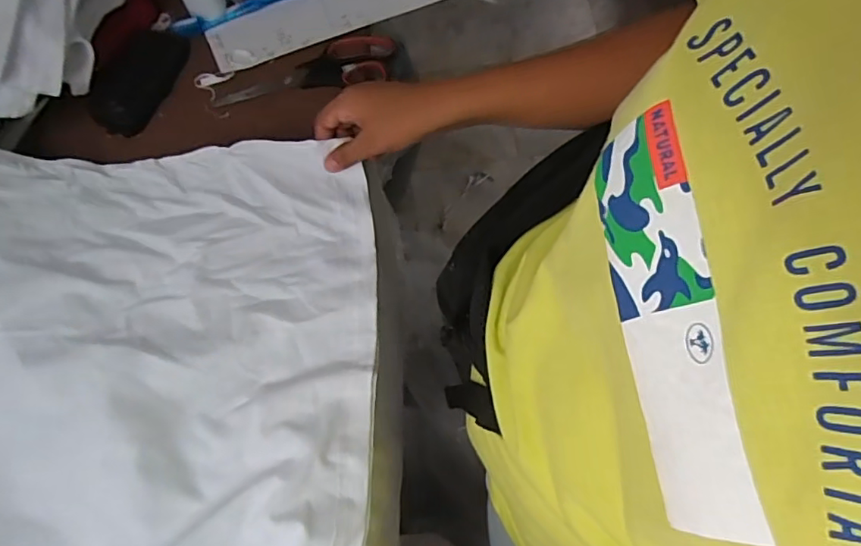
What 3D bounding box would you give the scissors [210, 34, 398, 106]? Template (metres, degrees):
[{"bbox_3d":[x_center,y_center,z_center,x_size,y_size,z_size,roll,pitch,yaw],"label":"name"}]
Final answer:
[{"bbox_3d":[-0.125,-0.201,0.536,0.182,0.015,0.053,-18,73,-6],"label":"scissors"}]

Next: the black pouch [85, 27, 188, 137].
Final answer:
[{"bbox_3d":[-0.280,-0.191,0.522,0.049,0.030,0.114,16,72,5],"label":"black pouch"}]

